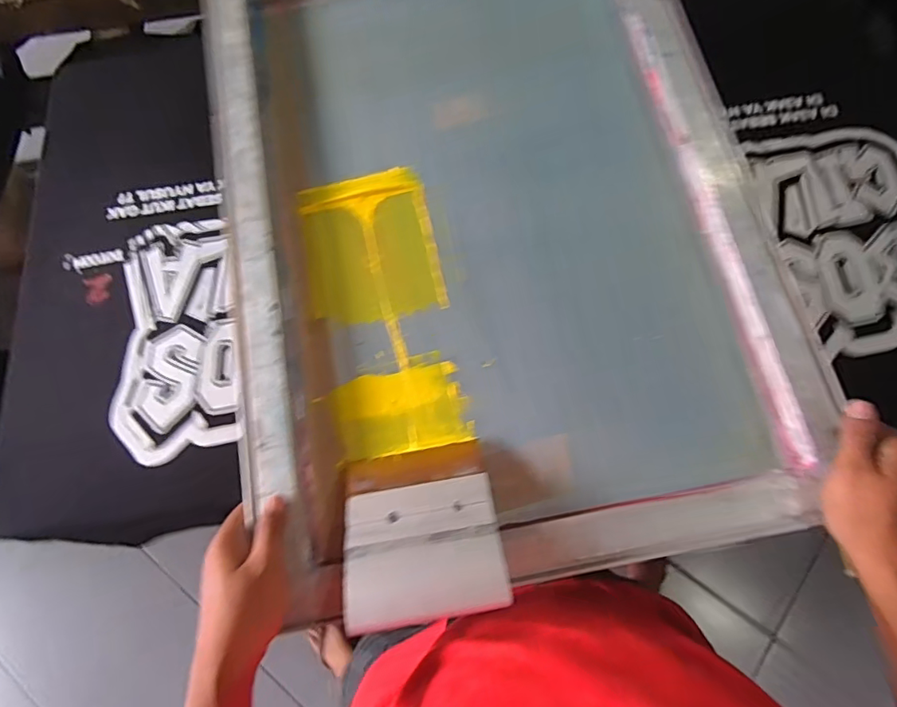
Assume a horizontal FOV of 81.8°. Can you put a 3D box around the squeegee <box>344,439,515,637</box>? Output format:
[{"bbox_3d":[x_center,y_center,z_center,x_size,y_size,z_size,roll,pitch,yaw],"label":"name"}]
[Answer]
[{"bbox_3d":[-0.020,0.133,0.393,0.112,0.022,0.129,-9,49,-2],"label":"squeegee"}]

